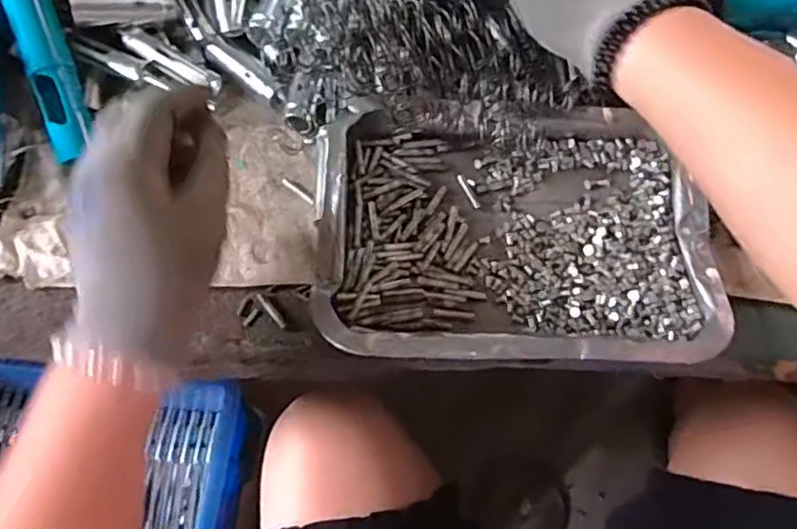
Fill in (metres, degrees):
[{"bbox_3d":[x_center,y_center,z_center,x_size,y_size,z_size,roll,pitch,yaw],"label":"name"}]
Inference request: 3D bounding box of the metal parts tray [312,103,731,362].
[{"bbox_3d":[0.075,-0.022,0.410,0.241,0.032,0.168,0,67,-1],"label":"metal parts tray"}]

